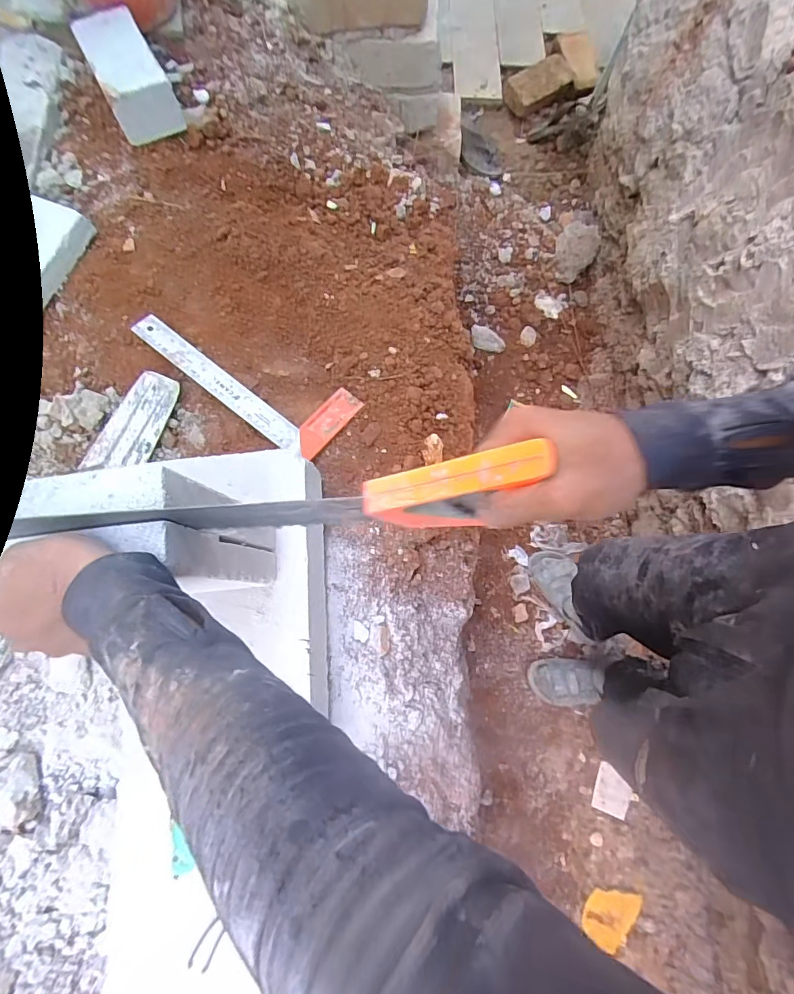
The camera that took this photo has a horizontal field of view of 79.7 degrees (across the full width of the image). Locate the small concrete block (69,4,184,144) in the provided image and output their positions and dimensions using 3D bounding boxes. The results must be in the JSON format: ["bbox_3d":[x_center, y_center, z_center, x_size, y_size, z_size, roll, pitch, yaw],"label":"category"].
[{"bbox_3d":[-0.441,-0.696,0.777,0.103,0.068,0.226,-28,75,-3],"label":"small concrete block"}]

